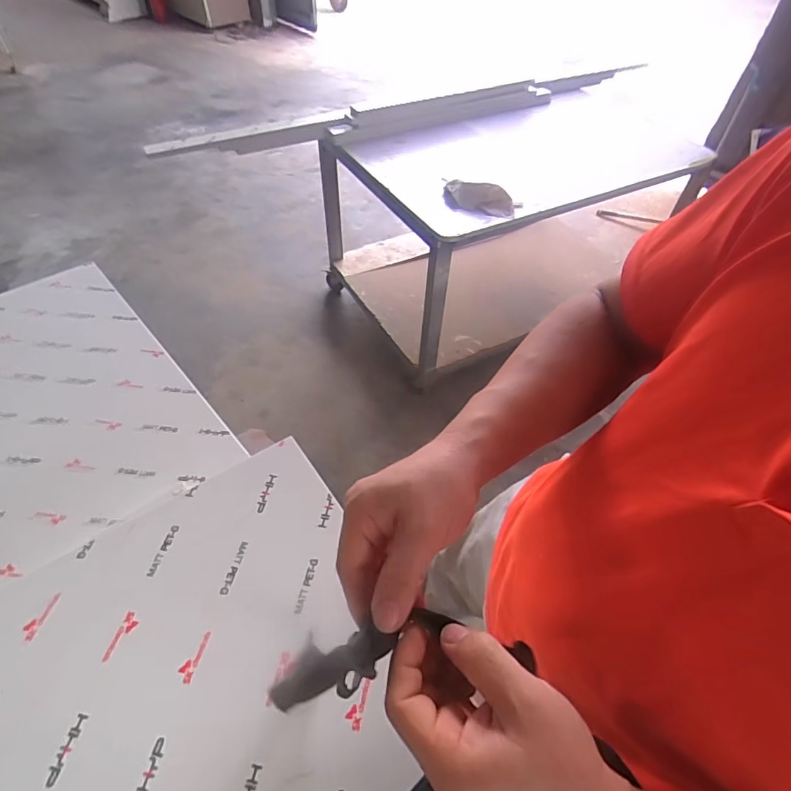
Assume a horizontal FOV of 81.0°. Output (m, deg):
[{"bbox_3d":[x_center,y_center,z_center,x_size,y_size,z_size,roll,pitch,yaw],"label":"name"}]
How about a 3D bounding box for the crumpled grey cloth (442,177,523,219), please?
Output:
[{"bbox_3d":[0.246,-0.562,1.323,0.226,0.071,0.048,14,52,7],"label":"crumpled grey cloth"}]

